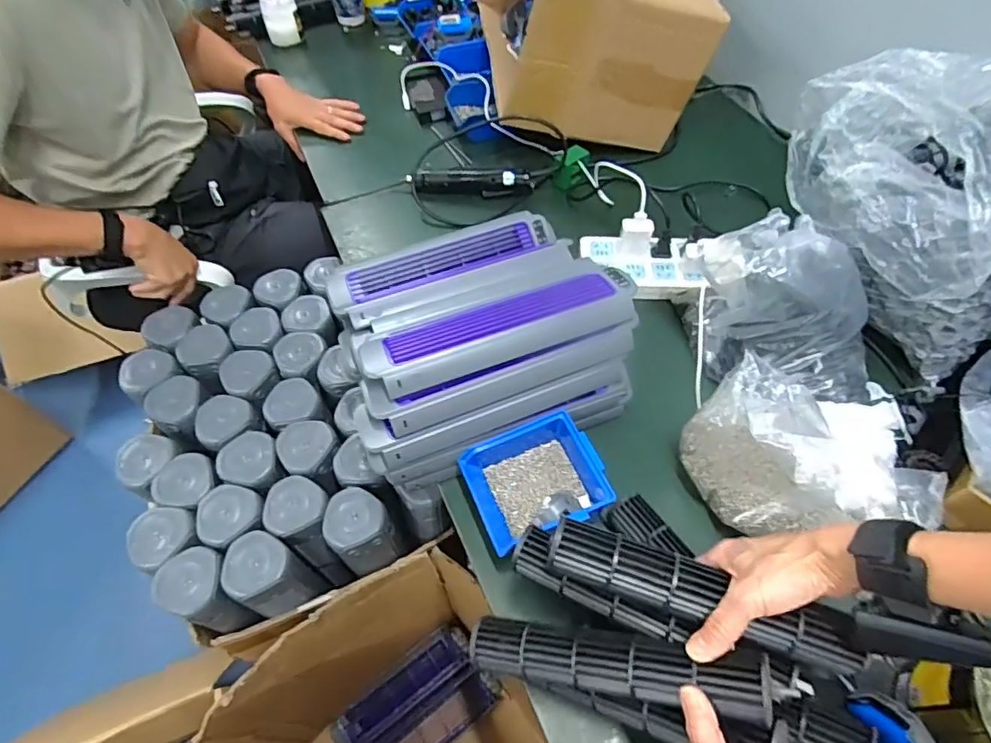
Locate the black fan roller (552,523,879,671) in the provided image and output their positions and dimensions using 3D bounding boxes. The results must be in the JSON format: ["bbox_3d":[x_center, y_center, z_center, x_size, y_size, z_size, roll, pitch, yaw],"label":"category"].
[{"bbox_3d":[0.147,0.169,0.412,0.217,0.044,0.042,18,60,12],"label":"black fan roller"}]

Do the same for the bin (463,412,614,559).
[{"bbox_3d":[0.042,0.119,0.593,0.135,0.051,0.126,-20,61,-12],"label":"bin"}]

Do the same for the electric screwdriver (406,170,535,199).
[{"bbox_3d":[-0.039,-0.305,0.891,0.197,0.046,0.033,-1,58,-1],"label":"electric screwdriver"}]

